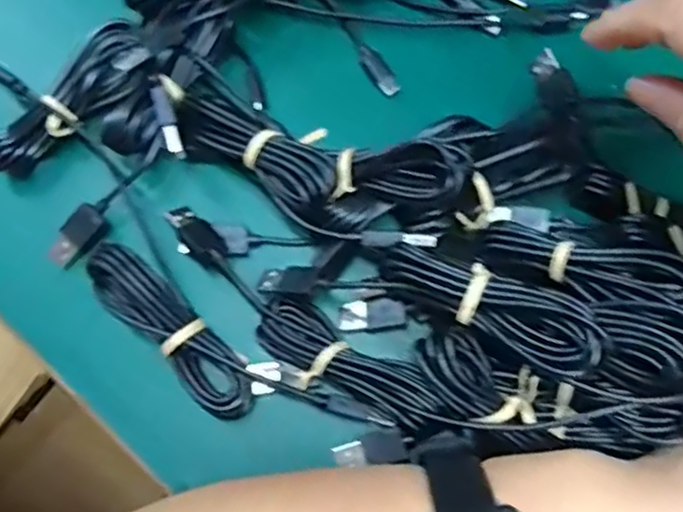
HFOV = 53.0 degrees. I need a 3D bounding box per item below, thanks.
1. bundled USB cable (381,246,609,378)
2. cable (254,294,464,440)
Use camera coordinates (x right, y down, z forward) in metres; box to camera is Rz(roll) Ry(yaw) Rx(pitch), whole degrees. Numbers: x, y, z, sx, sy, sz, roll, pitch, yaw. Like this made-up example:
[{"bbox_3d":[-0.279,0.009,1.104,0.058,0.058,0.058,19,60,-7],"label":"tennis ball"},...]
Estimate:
[{"bbox_3d":[0.058,0.018,0.267,0.088,0.019,0.027,24,76,23],"label":"bundled USB cable"},{"bbox_3d":[0.005,0.048,0.288,0.090,0.017,0.028,27,76,21],"label":"cable"}]

